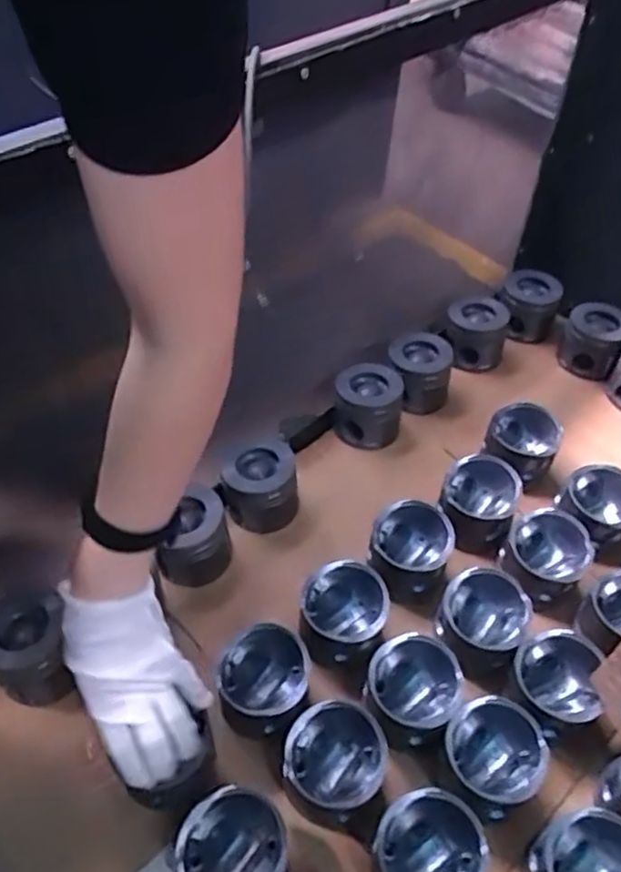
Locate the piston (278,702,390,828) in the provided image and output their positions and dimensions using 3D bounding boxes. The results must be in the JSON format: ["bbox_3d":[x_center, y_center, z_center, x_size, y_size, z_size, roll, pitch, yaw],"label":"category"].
[{"bbox_3d":[0.020,0.293,0.622,0.091,0.080,0.091,12,50,8],"label":"piston"}]

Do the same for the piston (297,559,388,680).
[{"bbox_3d":[0.033,0.183,0.703,0.087,0.088,0.097,3,49,0],"label":"piston"}]

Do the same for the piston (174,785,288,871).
[{"bbox_3d":[-0.061,0.346,0.566,0.085,0.070,0.091,1,49,-1],"label":"piston"}]

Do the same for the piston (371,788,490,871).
[{"bbox_3d":[0.094,0.348,0.568,0.077,0.084,0.082,4,45,-4],"label":"piston"}]

